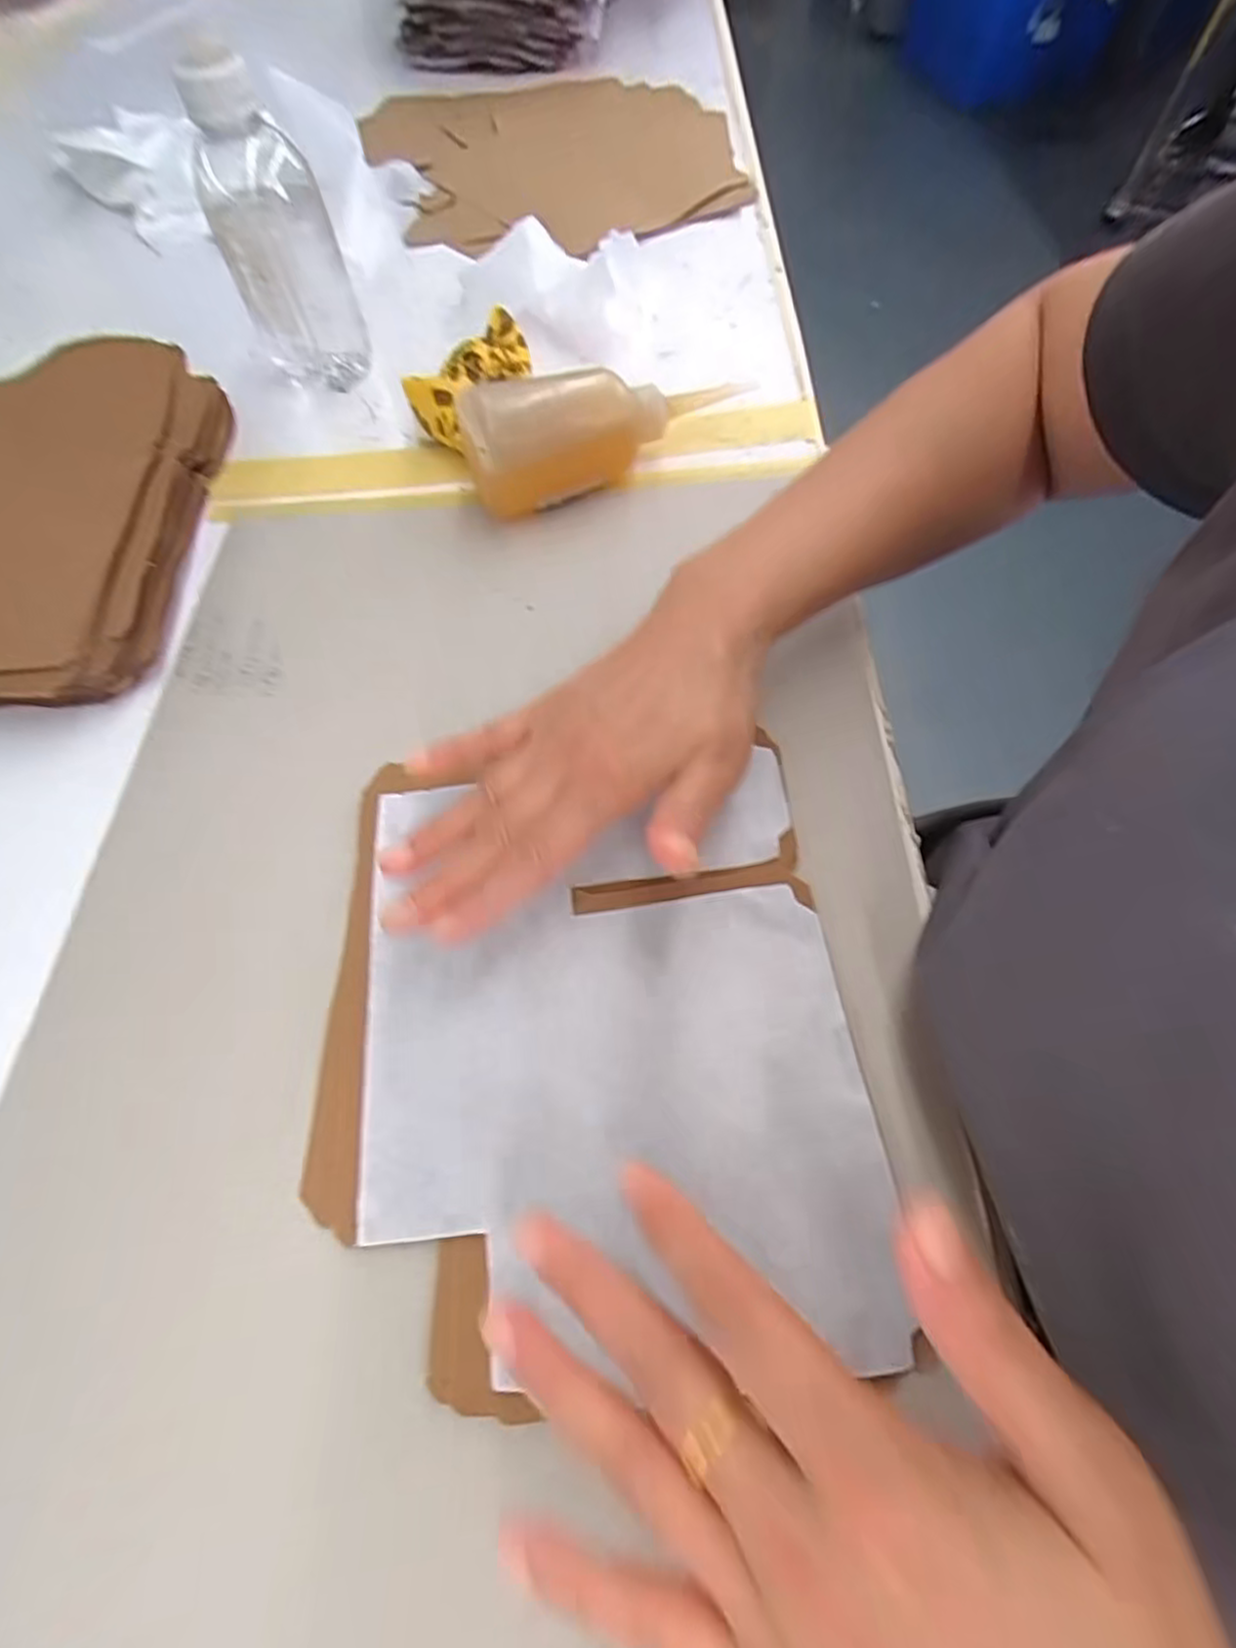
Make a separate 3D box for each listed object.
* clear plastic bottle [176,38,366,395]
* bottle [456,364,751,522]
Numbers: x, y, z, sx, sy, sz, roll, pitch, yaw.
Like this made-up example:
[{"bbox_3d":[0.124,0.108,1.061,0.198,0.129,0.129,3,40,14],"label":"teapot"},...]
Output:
[{"bbox_3d":[-0.216,-0.373,0.444,0.071,0.151,0.063,-19,62,-8],"label":"clear plastic bottle"},{"bbox_3d":[-0.006,-0.236,0.410,0.169,0.066,0.057,-20,62,-6],"label":"bottle"}]

